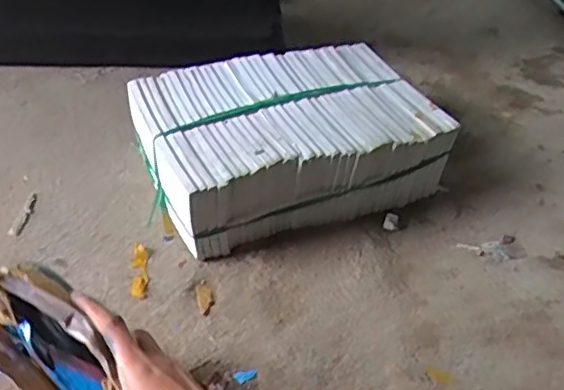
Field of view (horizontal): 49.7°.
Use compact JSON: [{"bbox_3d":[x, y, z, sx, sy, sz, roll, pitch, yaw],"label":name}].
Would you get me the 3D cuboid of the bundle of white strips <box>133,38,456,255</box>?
[{"bbox_3d":[0.006,-0.082,0.945,0.414,0.144,0.280,-15,46,-22],"label":"bundle of white strips"}]

